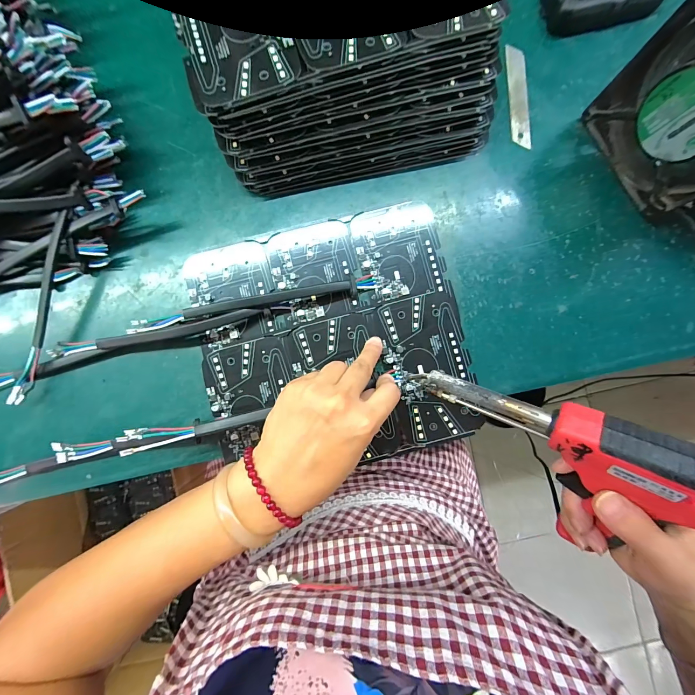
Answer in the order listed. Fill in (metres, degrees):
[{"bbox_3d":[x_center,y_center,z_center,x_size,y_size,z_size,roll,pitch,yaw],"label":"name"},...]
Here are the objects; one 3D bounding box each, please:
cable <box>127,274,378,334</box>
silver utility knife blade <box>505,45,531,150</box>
[{"bbox_3d":[-0.081,-0.038,0.278,0.219,0.015,0.016,-12,87,-1],"label":"cable"},{"bbox_3d":[0.163,-0.238,0.294,0.019,0.004,0.096,-3,87,0],"label":"silver utility knife blade"}]

